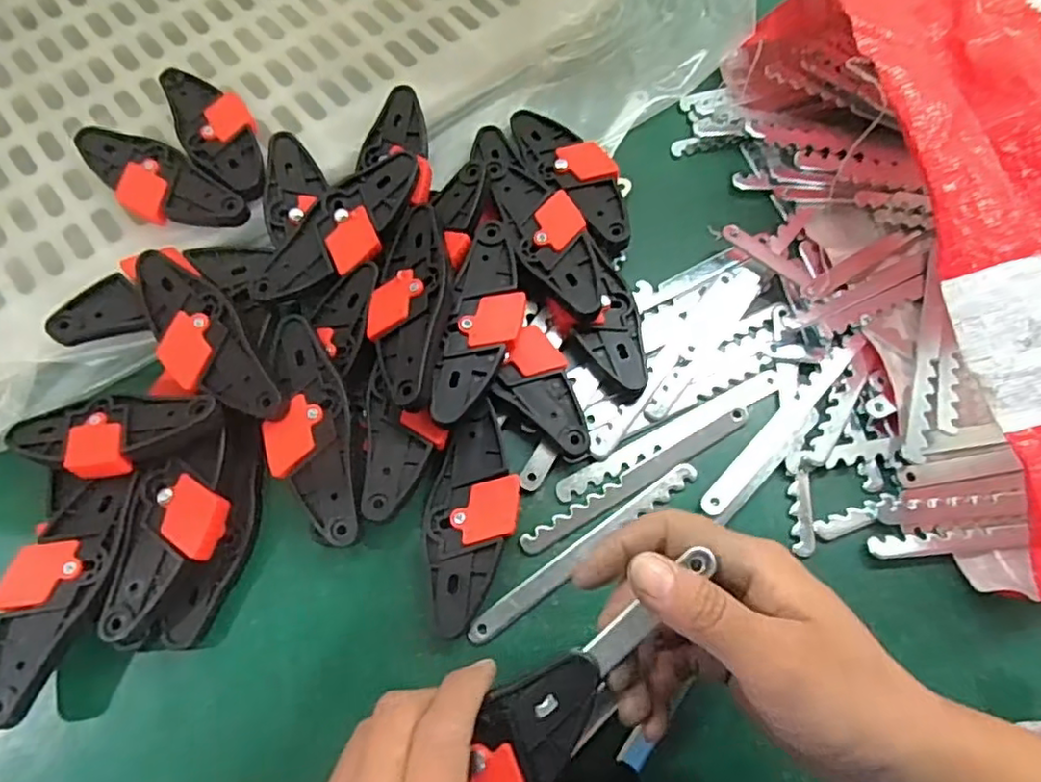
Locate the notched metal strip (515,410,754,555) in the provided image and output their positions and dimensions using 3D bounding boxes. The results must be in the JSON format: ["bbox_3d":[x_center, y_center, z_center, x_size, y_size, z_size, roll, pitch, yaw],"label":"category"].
[{"bbox_3d":[0.067,0.048,0.353,0.146,0.004,0.012,-29,73,-11],"label":"notched metal strip"}]

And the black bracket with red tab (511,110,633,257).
[{"bbox_3d":[0.035,-0.143,0.419,0.049,0.015,0.125,-33,74,-12],"label":"black bracket with red tab"}]

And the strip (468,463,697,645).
[{"bbox_3d":[0.035,0.084,0.340,0.148,0.004,0.013,-34,74,-12],"label":"strip"}]

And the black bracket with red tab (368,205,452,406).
[{"bbox_3d":[-0.061,-0.048,0.354,0.043,0.011,0.120,-2,66,19],"label":"black bracket with red tab"}]

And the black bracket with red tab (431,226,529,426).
[{"bbox_3d":[-0.019,-0.040,0.357,0.039,0.010,0.123,9,70,2],"label":"black bracket with red tab"}]

